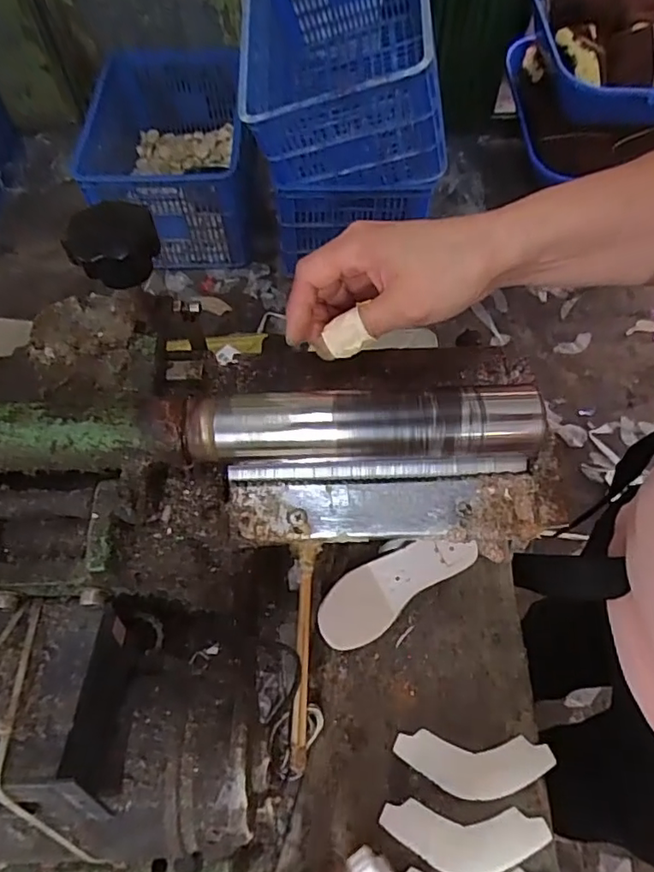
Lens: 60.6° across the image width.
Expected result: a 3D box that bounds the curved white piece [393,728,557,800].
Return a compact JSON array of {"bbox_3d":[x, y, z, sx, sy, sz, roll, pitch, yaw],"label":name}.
[{"bbox_3d":[0.112,0.250,0.424,0.116,0.004,0.041,2,62,3],"label":"curved white piece"}]

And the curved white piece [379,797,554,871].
[{"bbox_3d":[0.099,0.290,0.402,0.115,0.005,0.041,3,62,3],"label":"curved white piece"}]

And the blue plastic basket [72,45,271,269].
[{"bbox_3d":[-0.427,-0.771,1.599,0.488,0.295,0.552,-11,61,-6],"label":"blue plastic basket"}]

